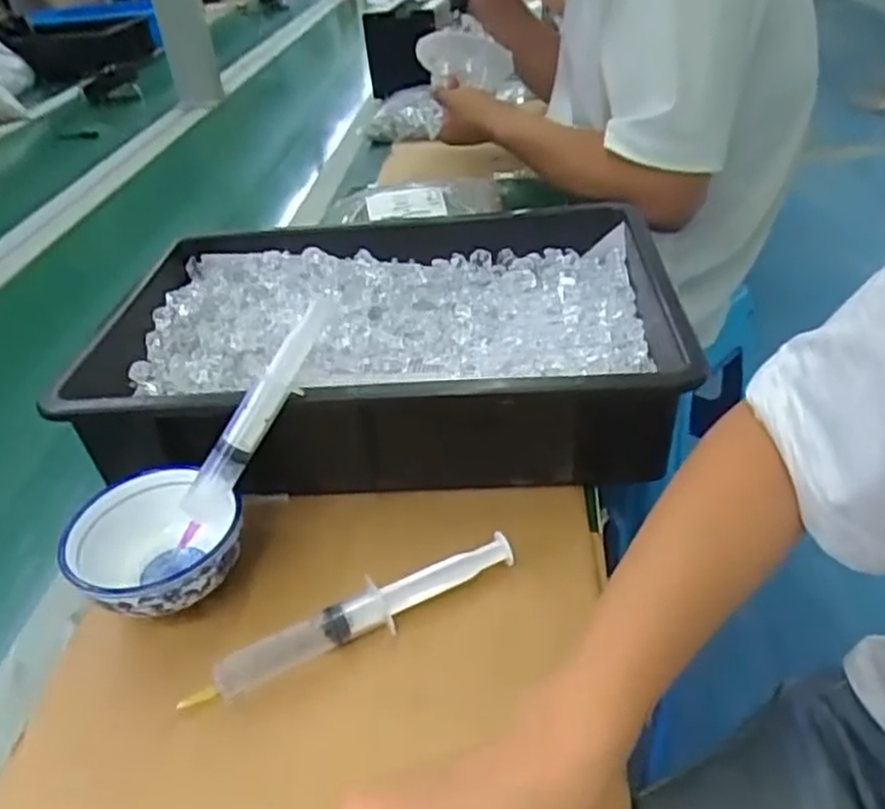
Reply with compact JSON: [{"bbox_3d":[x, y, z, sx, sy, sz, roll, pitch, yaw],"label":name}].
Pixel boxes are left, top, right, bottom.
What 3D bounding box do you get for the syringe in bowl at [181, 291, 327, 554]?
[{"bbox_3d":[-0.108,0.009,0.439,0.015,0.024,0.158,30,90,39],"label":"syringe in bowl"}]

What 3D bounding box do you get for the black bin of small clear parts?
[{"bbox_3d":[-0.043,-0.047,0.575,0.398,0.096,0.281,-4,36,4],"label":"black bin of small clear parts"}]

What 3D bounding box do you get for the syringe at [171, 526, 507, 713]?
[{"bbox_3d":[-0.046,0.116,0.411,0.185,0.020,0.021,-22,39,-19],"label":"syringe"}]

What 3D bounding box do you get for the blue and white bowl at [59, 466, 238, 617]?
[{"bbox_3d":[-0.162,0.090,0.439,0.095,0.058,0.103,-33,44,-31],"label":"blue and white bowl"}]

